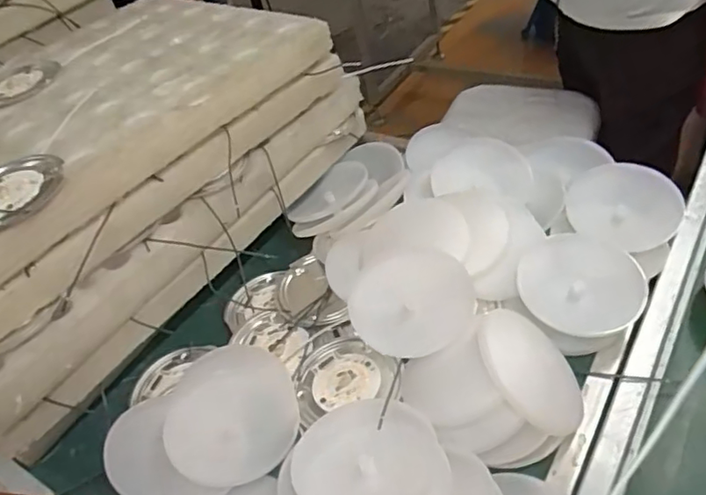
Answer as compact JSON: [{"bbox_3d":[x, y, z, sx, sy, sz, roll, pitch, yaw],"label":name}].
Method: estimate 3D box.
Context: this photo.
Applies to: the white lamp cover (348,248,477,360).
[{"bbox_3d":[0.051,0.050,0.523,0.109,0.021,0.106,-16,48,11],"label":"white lamp cover"}]

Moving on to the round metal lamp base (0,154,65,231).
[{"bbox_3d":[-0.300,-0.045,0.505,0.092,0.021,0.099,0,45,0],"label":"round metal lamp base"}]

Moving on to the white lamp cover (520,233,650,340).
[{"bbox_3d":[0.206,0.036,0.534,0.104,0.020,0.096,-2,63,10],"label":"white lamp cover"}]

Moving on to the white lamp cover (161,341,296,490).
[{"bbox_3d":[-0.107,0.145,0.512,0.111,0.011,0.128,-14,46,-13],"label":"white lamp cover"}]

